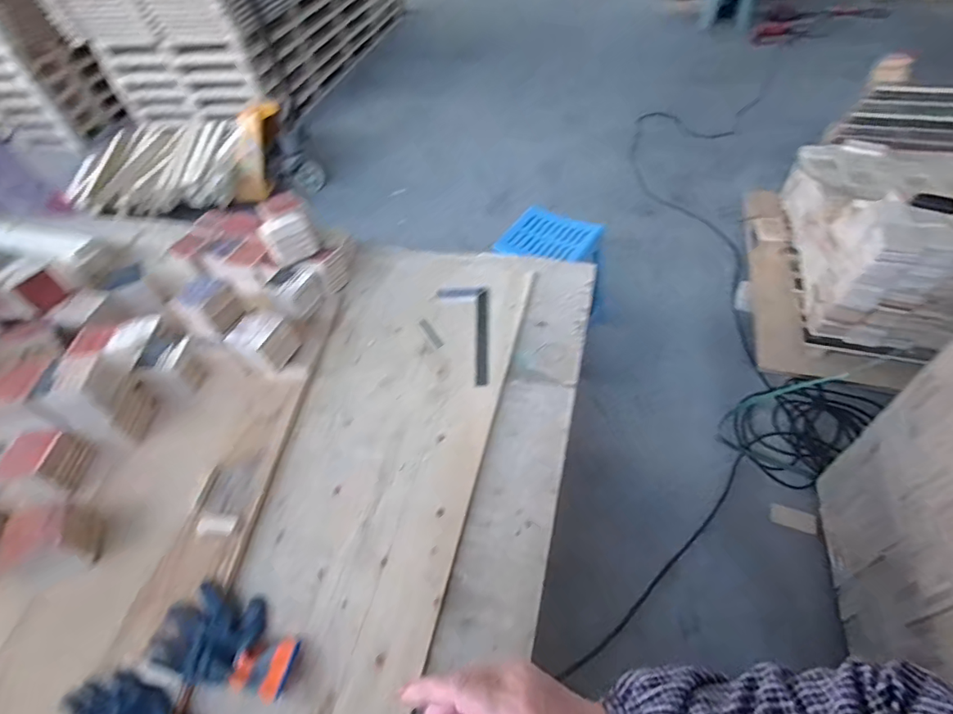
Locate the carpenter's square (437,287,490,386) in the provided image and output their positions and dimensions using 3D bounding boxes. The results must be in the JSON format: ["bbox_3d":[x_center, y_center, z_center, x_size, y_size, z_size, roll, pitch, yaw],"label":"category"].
[{"bbox_3d":[-0.029,-0.050,0.978,0.107,0.007,0.257,-3,50,4],"label":"carpenter's square"}]

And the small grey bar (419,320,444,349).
[{"bbox_3d":[-0.094,-0.049,0.994,0.016,0.004,0.085,-26,55,-16],"label":"small grey bar"}]

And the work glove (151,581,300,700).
[{"bbox_3d":[-0.326,0.370,0.629,0.181,0.033,0.101,8,52,13],"label":"work glove"}]

